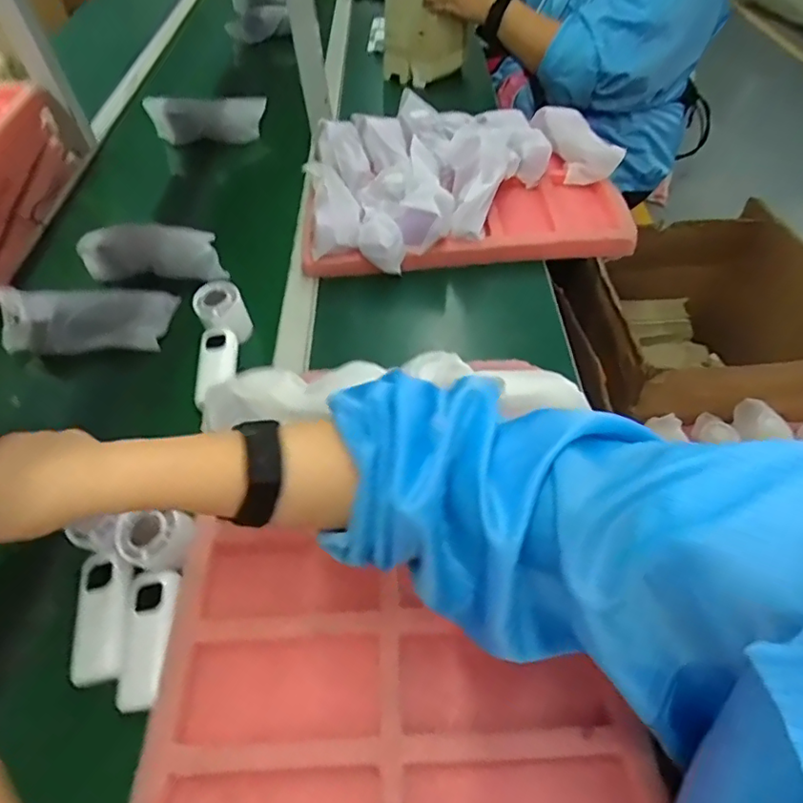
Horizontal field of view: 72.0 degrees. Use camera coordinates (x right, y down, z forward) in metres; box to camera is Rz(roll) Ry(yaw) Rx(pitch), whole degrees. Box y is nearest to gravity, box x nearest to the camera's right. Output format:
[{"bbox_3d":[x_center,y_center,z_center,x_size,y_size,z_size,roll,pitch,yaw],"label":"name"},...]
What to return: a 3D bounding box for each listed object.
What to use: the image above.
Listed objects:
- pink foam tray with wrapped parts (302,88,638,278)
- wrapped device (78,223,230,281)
[{"bbox_3d":[0.082,-0.302,0.761,0.414,0.091,0.287,-4,51,2],"label":"pink foam tray with wrapped parts"},{"bbox_3d":[-0.337,-0.195,0.728,0.188,0.075,0.027,1,51,6],"label":"wrapped device"}]

